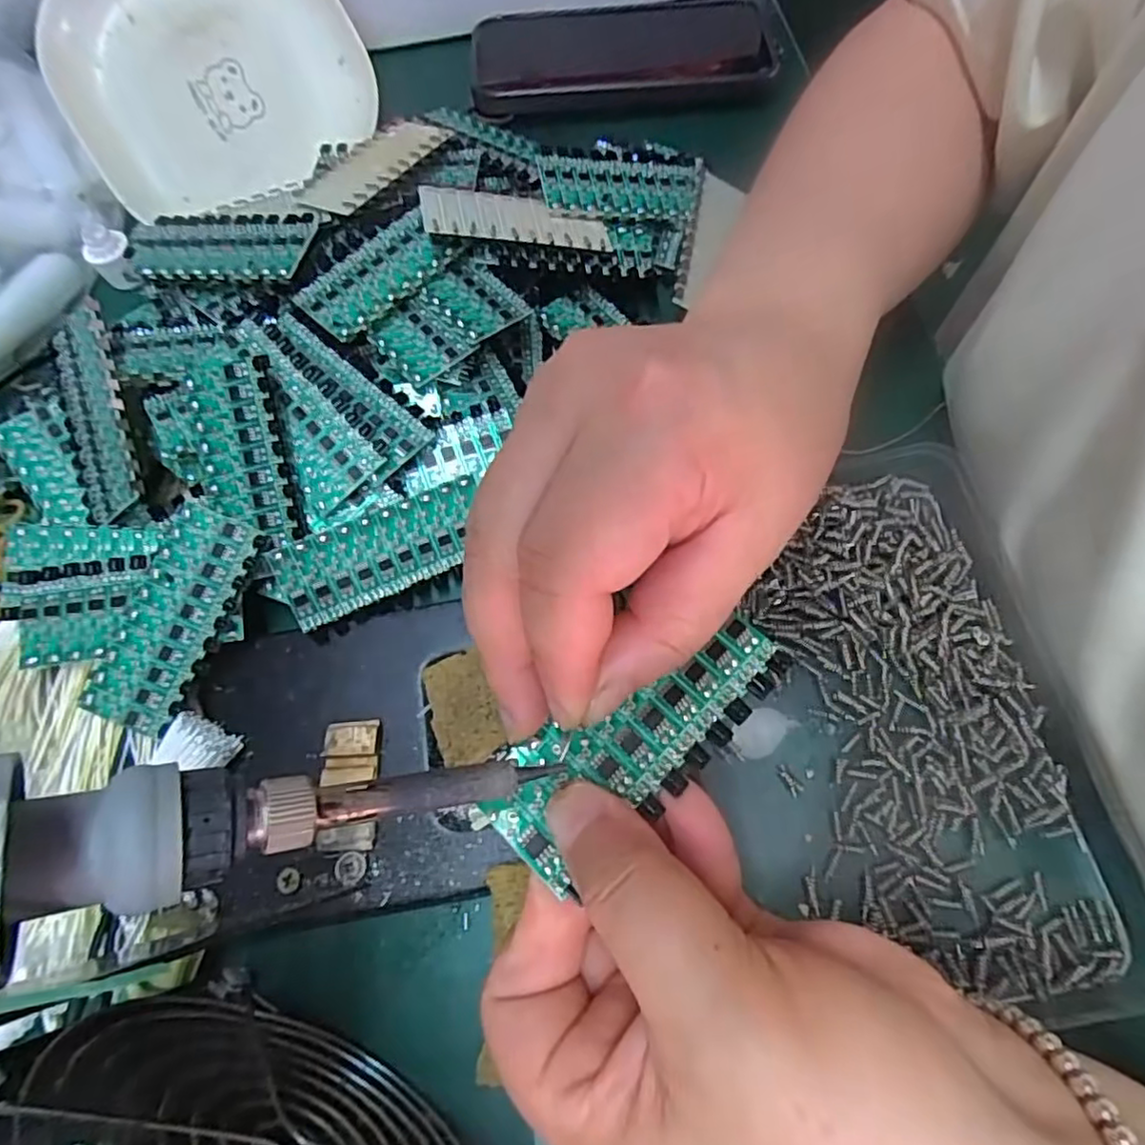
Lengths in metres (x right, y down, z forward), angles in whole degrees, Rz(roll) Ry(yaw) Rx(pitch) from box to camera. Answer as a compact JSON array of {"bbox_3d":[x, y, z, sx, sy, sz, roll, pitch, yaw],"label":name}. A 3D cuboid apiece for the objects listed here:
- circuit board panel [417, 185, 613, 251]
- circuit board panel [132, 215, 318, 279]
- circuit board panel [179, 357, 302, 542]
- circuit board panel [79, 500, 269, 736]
[{"bbox_3d":[-0.023,-0.151,0.279,0.079,0.006,0.033,0,67,-16],"label":"circuit board panel"},{"bbox_3d":[-0.146,-0.134,0.270,0.079,0.004,0.034,5,68,10],"label":"circuit board panel"},{"bbox_3d":[-0.120,-0.044,0.239,0.035,0.004,0.069,-9,92,11],"label":"circuit board panel"},{"bbox_3d":[-0.138,0.014,0.227,0.033,0.010,0.076,21,71,11],"label":"circuit board panel"}]

